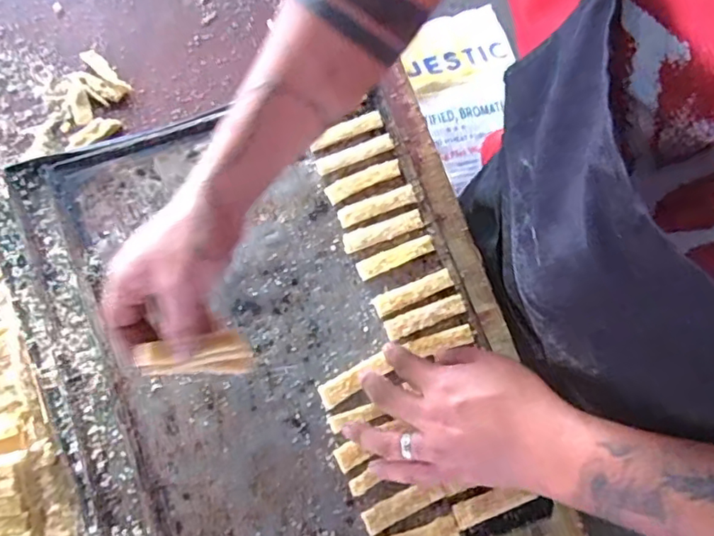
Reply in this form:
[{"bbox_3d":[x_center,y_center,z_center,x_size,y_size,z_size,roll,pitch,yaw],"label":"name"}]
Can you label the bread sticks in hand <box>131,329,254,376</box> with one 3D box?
[{"bbox_3d":[-0.125,0.069,0.442,0.092,0.024,0.032,-1,77,-32],"label":"bread sticks in hand"}]

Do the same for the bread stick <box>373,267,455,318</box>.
[{"bbox_3d":[0.052,0.022,0.516,0.073,0.007,0.020,-21,80,-5],"label":"bread stick"}]

